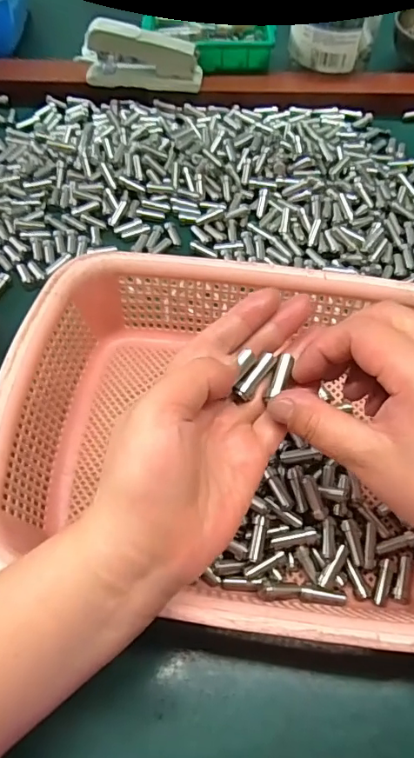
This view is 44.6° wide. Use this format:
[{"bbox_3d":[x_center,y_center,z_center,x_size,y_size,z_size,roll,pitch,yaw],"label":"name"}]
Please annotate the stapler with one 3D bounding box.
[{"bbox_3d":[-0.067,-0.332,0.527,0.120,0.063,0.031,4,60,2],"label":"stapler"}]

